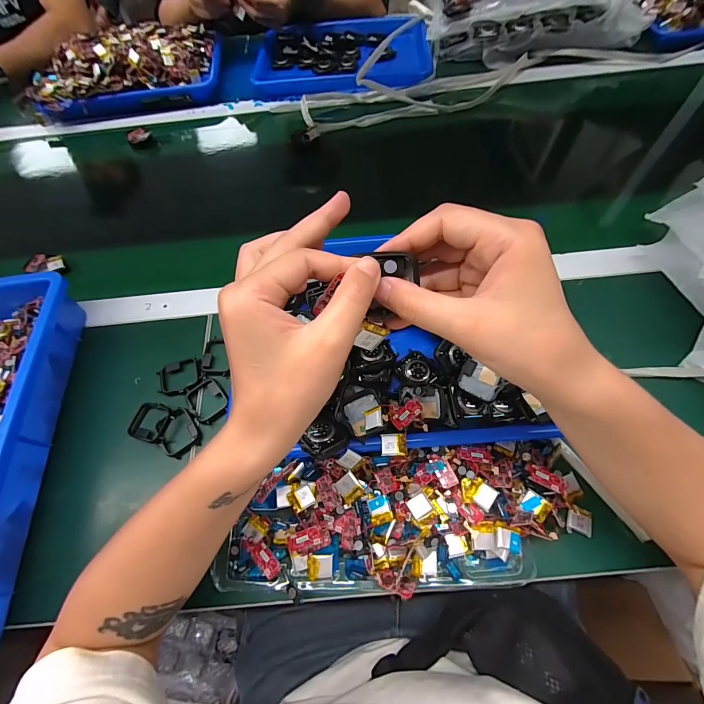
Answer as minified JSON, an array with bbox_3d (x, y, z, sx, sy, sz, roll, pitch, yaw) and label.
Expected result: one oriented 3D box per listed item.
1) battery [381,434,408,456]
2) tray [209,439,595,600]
[{"bbox_3d":[0.035,0.078,0.292,0.021,0.004,0.019,-4,54,4],"label":"battery"},{"bbox_3d":[0.047,0.139,0.293,0.310,0.037,0.106,-6,62,0],"label":"tray"}]

